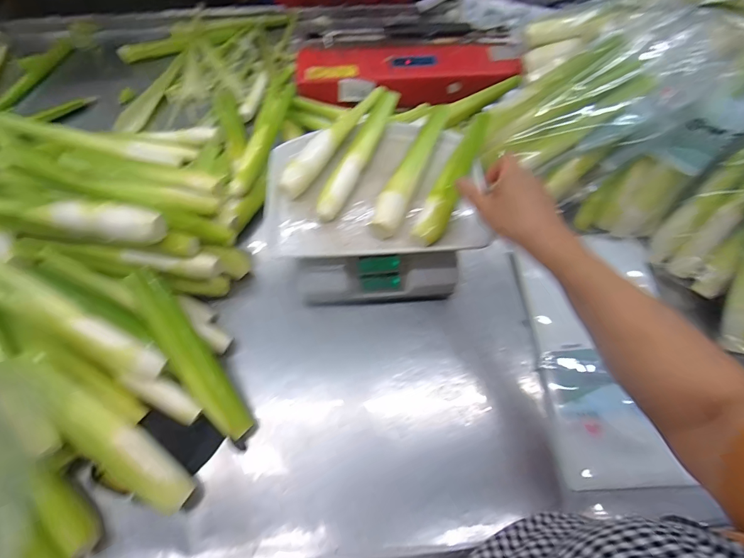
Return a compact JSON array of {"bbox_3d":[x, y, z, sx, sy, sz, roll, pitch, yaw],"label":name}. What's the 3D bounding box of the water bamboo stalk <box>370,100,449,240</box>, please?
[{"bbox_3d":[0.057,-0.161,0.532,0.037,0.039,0.254,20,66,8],"label":"water bamboo stalk"}]

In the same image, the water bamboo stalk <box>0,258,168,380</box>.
[{"bbox_3d":[-0.376,0.054,0.471,0.258,0.048,0.047,31,67,-2],"label":"water bamboo stalk"}]

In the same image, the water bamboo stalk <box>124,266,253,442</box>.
[{"bbox_3d":[-0.236,0.098,0.492,0.043,0.024,0.246,-33,91,-15],"label":"water bamboo stalk"}]

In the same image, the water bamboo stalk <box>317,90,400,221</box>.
[{"bbox_3d":[-0.017,-0.186,0.550,0.037,0.029,0.252,19,66,8],"label":"water bamboo stalk"}]

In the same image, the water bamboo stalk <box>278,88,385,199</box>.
[{"bbox_3d":[-0.054,-0.213,0.559,0.037,0.028,0.244,29,67,12],"label":"water bamboo stalk"}]

